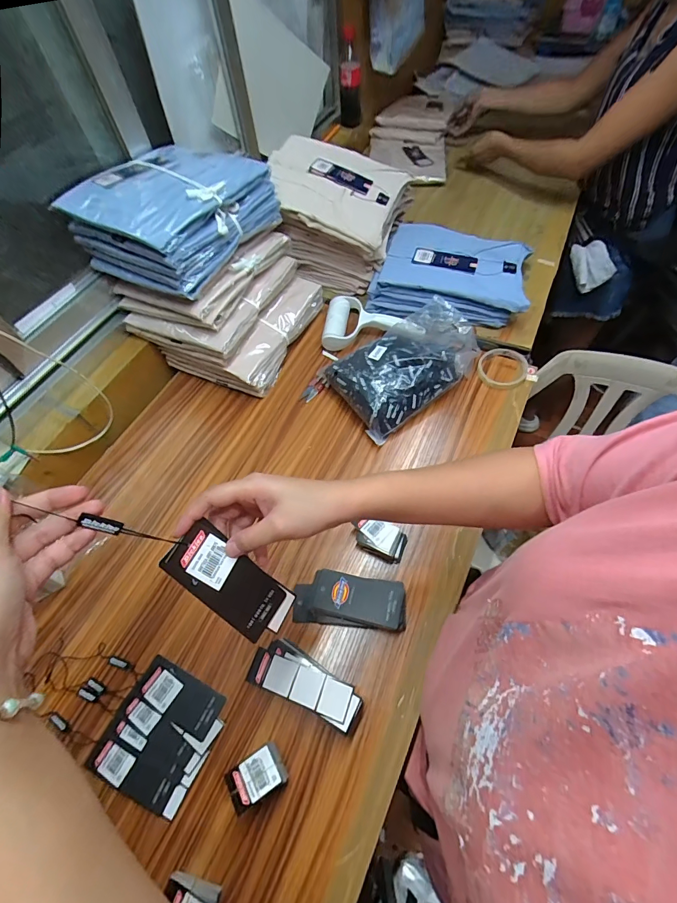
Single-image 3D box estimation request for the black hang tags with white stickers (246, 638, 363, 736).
[{"bbox_3d":[-0.035,0.270,0.448,0.127,0.048,0.051,21,63,16],"label":"black hang tags with white stickers"}]

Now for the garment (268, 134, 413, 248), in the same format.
[{"bbox_3d":[-0.014,-0.502,0.733,0.245,0.051,0.183,24,82,1],"label":"garment"}]

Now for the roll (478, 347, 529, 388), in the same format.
[{"bbox_3d":[0.293,-0.149,0.684,0.083,0.011,0.089,-2,59,3],"label":"roll"}]

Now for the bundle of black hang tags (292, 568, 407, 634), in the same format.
[{"bbox_3d":[0.013,0.193,0.497,0.143,0.034,0.059,4,59,7],"label":"bundle of black hang tags"}]

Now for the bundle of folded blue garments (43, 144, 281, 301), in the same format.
[{"bbox_3d":[-0.256,-0.382,0.615,0.215,0.101,0.250,22,63,17],"label":"bundle of folded blue garments"}]

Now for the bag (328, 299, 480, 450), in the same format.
[{"bbox_3d":[0.122,-0.155,0.672,0.277,0.073,0.164,-39,64,-18],"label":"bag"}]

